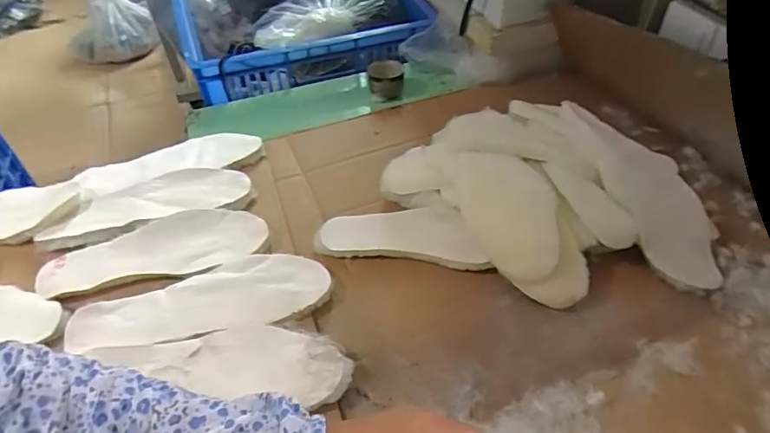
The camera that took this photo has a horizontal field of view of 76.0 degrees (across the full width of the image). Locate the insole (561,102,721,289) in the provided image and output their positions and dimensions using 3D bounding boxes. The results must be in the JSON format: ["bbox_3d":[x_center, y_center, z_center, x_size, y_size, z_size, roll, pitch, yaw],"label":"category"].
[{"bbox_3d":[0.311,-0.036,0.592,0.086,0.021,0.259,-23,72,-15],"label":"insole"}]

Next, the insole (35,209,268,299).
[{"bbox_3d":[-0.279,0.037,0.602,0.256,0.008,0.089,-13,47,-6],"label":"insole"}]

